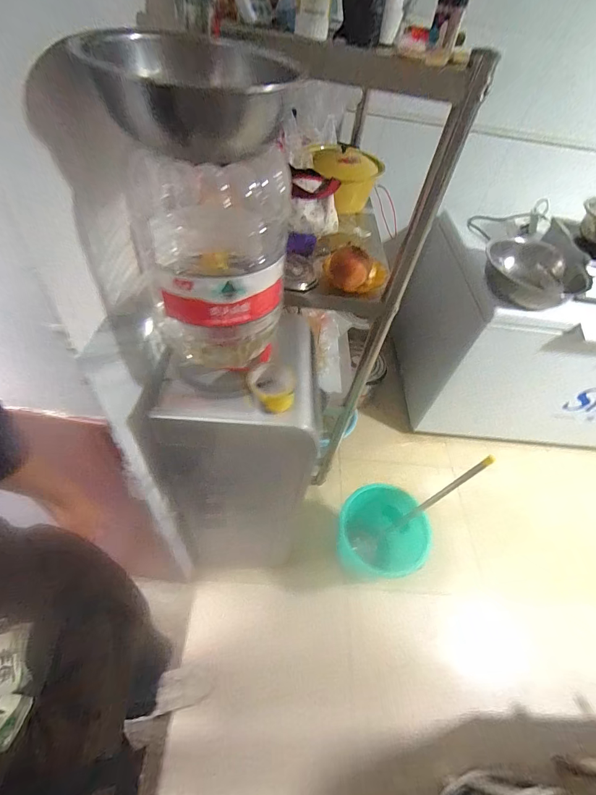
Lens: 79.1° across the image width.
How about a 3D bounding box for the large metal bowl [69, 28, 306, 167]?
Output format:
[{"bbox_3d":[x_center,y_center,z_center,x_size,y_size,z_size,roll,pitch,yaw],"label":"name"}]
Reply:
[{"bbox_3d":[-0.121,-0.372,0.446,0.226,0.090,0.244,-3,52,-11],"label":"large metal bowl"}]

